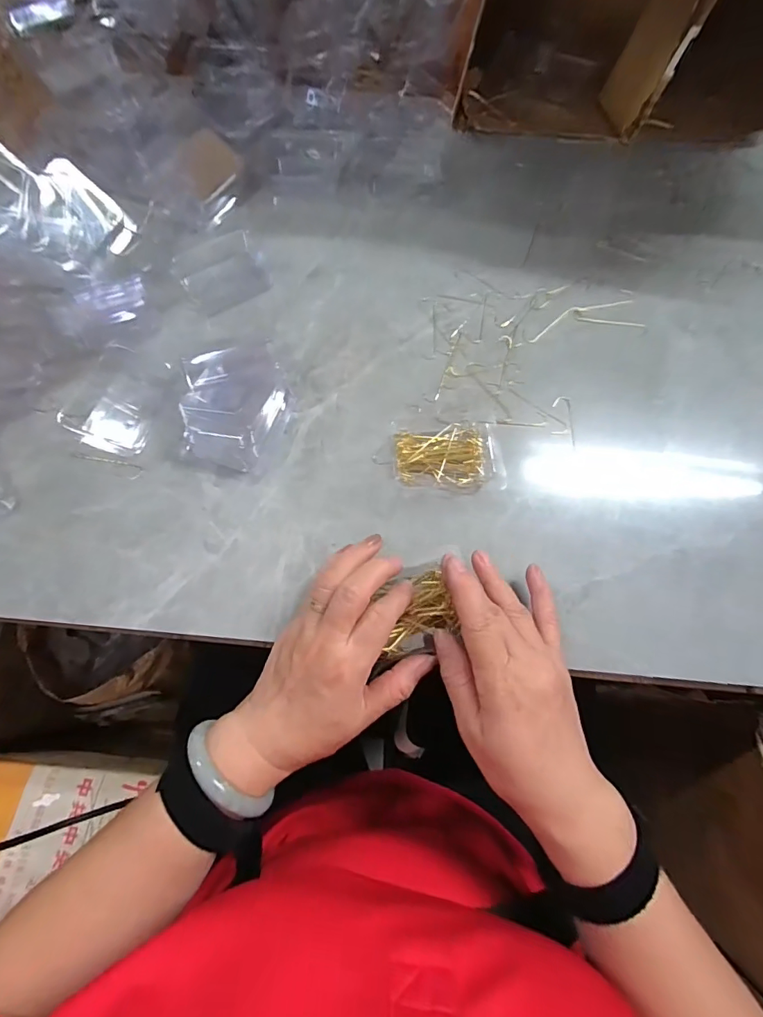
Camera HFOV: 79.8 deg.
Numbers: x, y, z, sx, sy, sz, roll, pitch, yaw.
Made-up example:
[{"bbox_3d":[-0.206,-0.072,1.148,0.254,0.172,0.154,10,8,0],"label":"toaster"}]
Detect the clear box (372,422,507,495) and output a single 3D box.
[{"bbox_3d":[0.049,-0.043,0.364,0.099,0.013,0.053,7,70,1],"label":"clear box"}]

